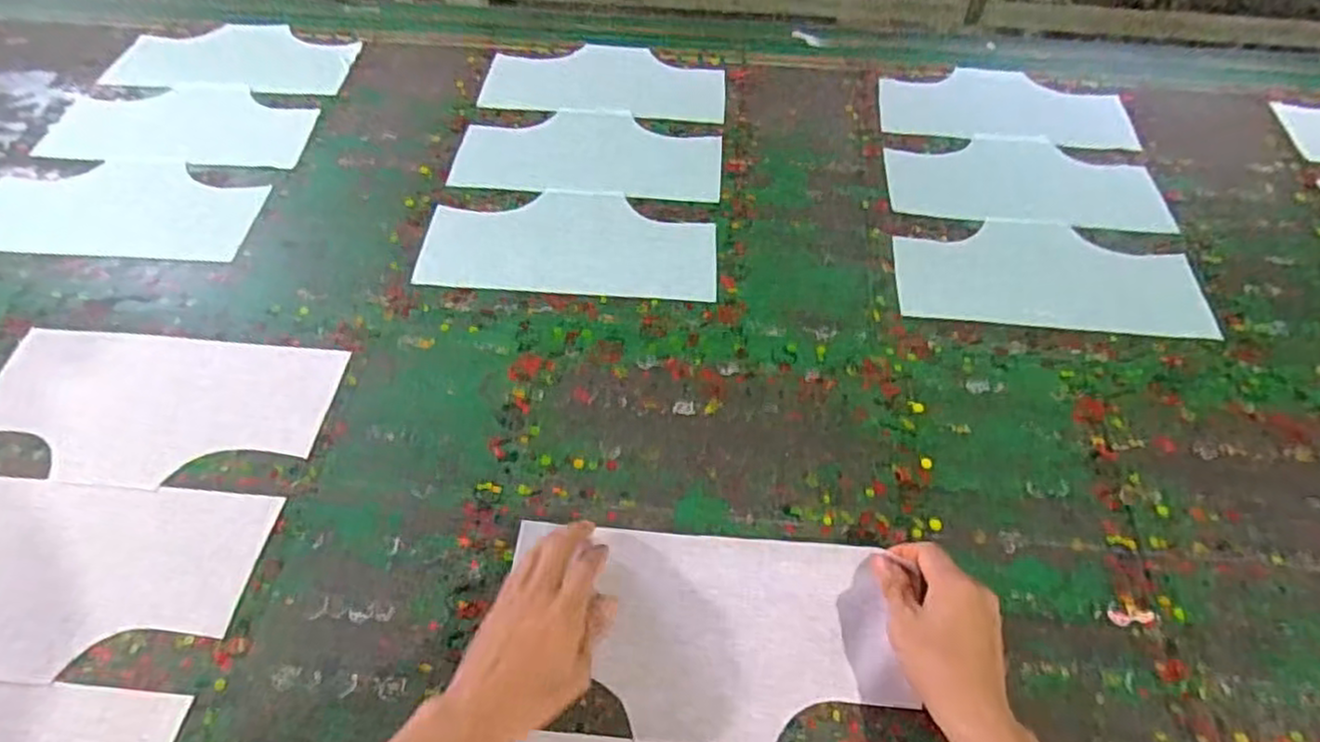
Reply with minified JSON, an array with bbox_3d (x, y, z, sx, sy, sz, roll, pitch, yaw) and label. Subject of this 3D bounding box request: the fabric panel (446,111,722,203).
[{"bbox_3d":[-0.083,-0.260,0.855,0.306,0.005,0.148,5,54,6],"label":"fabric panel"}]

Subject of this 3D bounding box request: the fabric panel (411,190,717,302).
[{"bbox_3d":[-0.095,-0.140,0.775,0.305,0.005,0.149,3,53,4],"label":"fabric panel"}]

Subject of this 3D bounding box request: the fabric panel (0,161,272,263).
[{"bbox_3d":[-0.603,-0.178,0.796,0.323,0.012,0.153,5,53,11],"label":"fabric panel"}]

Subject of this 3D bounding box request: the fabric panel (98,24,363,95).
[{"bbox_3d":[-0.567,-0.423,0.969,0.315,0.008,0.147,5,58,8],"label":"fabric panel"}]

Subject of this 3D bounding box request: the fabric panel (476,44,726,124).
[{"bbox_3d":[-0.069,-0.381,0.942,0.304,0.006,0.151,6,54,5],"label":"fabric panel"}]

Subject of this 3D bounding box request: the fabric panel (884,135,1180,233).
[{"bbox_3d":[0.412,-0.220,0.829,0.292,0.006,0.152,3,53,3],"label":"fabric panel"}]

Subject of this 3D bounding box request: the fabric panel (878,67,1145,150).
[{"bbox_3d":[0.429,-0.330,0.902,0.297,0.008,0.132,4,60,3],"label":"fabric panel"}]

